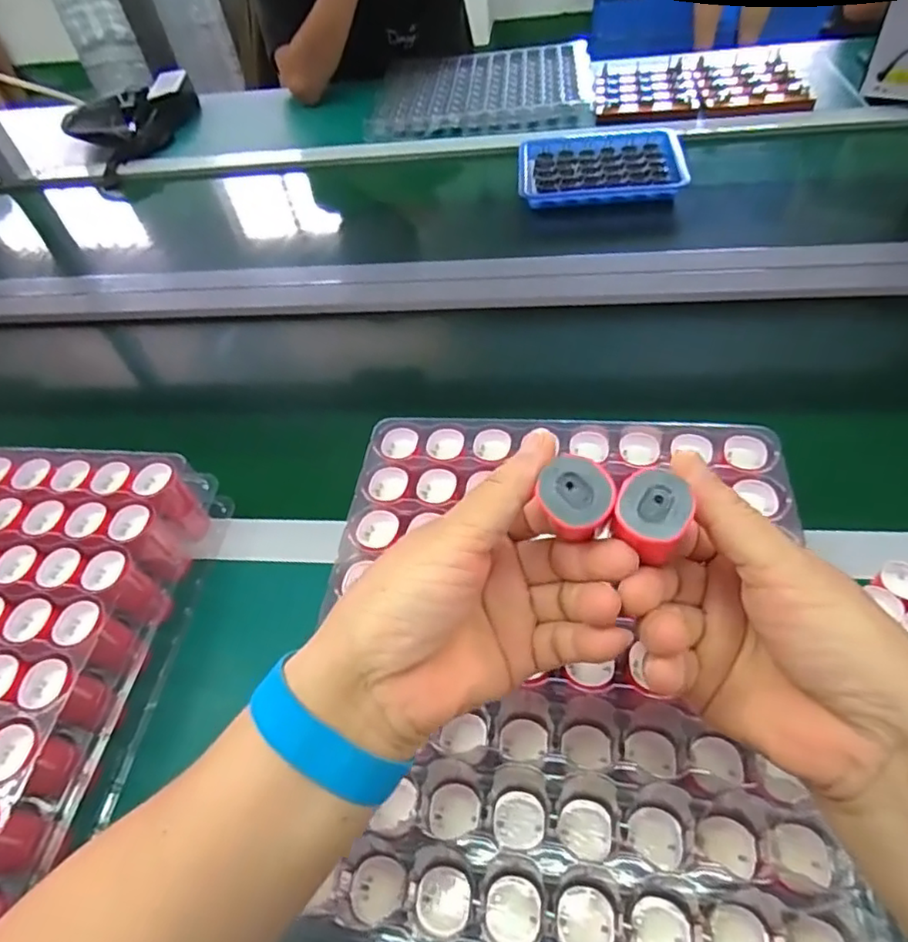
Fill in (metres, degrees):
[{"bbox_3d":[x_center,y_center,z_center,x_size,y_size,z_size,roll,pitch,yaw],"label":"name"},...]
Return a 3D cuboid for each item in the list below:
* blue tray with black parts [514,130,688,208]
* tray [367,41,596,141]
[{"bbox_3d":[0.202,-0.420,0.852,0.218,0.030,0.165,-1,51,6],"label":"blue tray with black parts"},{"bbox_3d":[0.045,-0.654,1.058,0.358,0.045,0.280,-2,51,5],"label":"tray"}]

